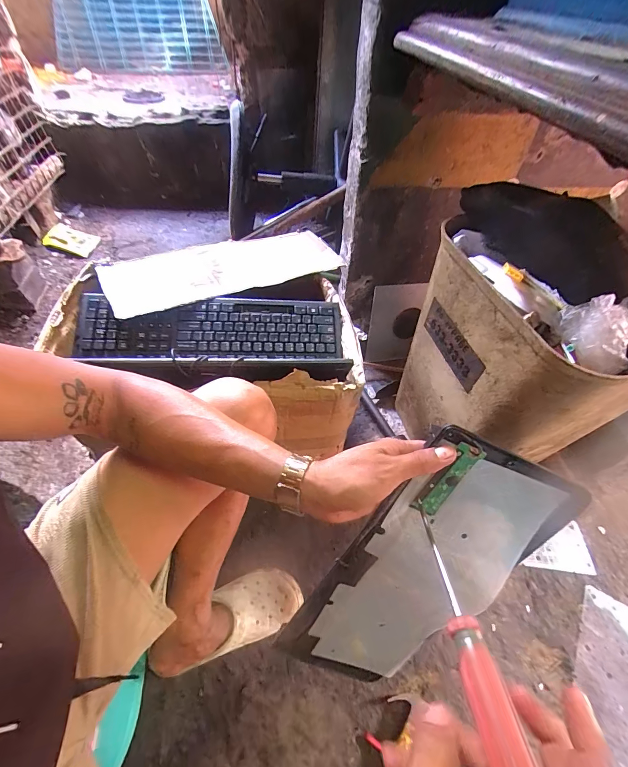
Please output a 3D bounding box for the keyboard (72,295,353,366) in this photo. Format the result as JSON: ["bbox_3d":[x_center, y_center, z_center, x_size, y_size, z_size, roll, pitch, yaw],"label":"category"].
[{"bbox_3d":[-0.173,-0.101,0.628,0.456,0.022,0.131,1,77,-11],"label":"keyboard"}]

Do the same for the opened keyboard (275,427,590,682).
[{"bbox_3d":[0.101,0.237,0.394,0.158,0.411,0.037,24,27,-6],"label":"opened keyboard"}]

